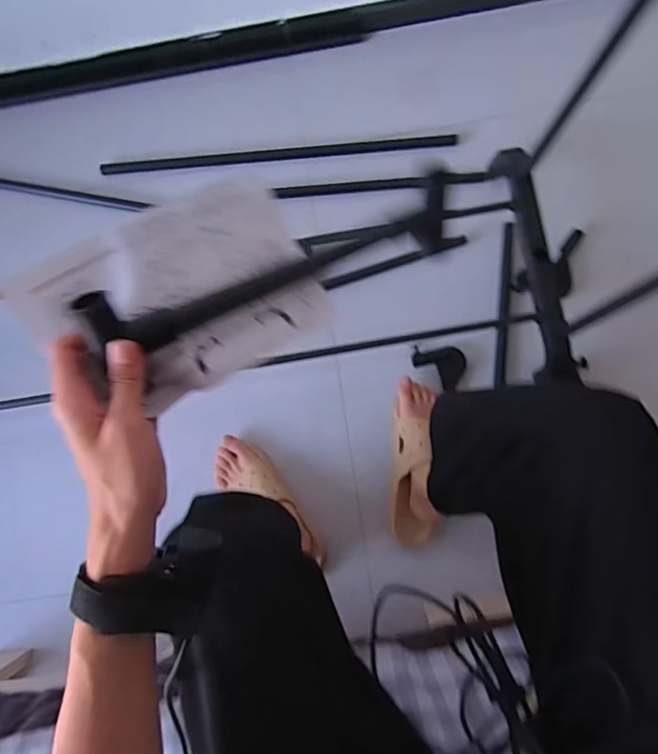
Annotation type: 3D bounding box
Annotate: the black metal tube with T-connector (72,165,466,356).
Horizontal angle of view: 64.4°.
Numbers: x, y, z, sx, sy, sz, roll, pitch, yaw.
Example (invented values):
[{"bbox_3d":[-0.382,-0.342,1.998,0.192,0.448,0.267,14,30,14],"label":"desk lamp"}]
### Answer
[{"bbox_3d":[-0.023,-0.089,0.404,0.316,0.056,0.047,-24,83,-21],"label":"black metal tube with T-connector"}]

